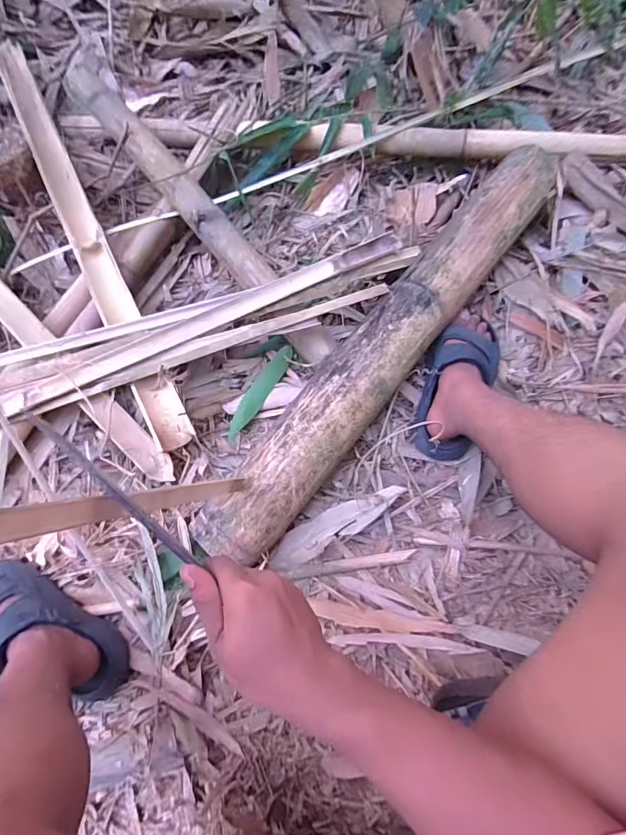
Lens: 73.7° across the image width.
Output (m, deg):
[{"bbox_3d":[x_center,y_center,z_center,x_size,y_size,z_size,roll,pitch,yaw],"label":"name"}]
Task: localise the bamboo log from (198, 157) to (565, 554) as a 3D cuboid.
[{"bbox_3d":[0.124,-0.124,0.690,0.123,0.132,0.855,37,73,15],"label":"bamboo log"}]

